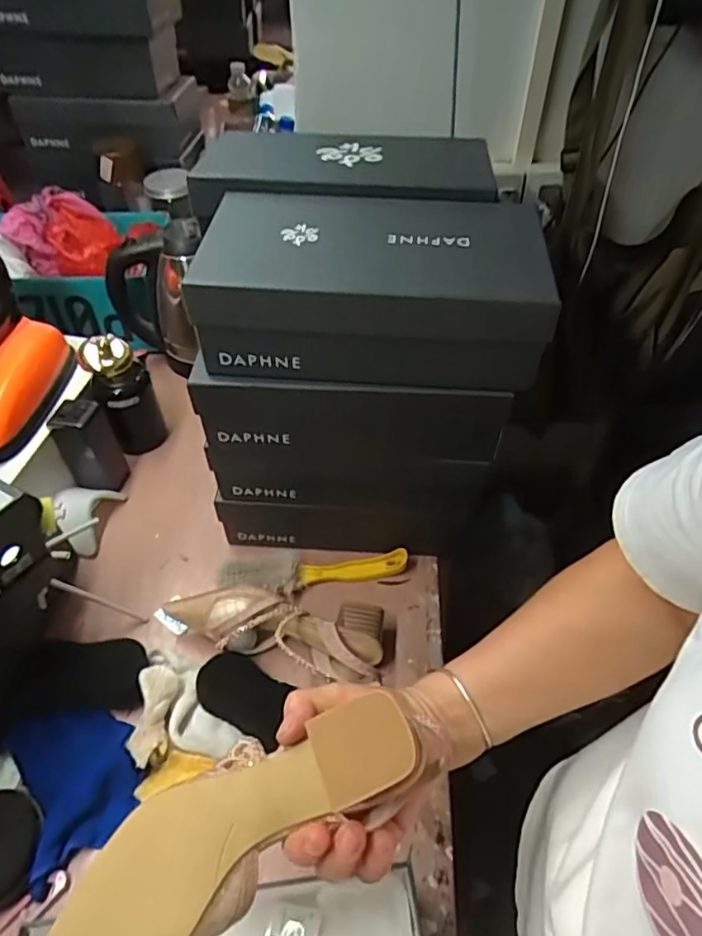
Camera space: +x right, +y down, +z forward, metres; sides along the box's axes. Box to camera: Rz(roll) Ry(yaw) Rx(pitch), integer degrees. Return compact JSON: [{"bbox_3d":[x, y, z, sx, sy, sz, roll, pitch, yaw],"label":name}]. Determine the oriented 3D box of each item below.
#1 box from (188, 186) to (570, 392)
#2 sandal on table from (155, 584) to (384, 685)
[{"bbox_3d":[0.025,-0.167,0.538,0.296,0.098,0.165,4,49,2],"label":"box"},{"bbox_3d":[-0.088,0.167,0.646,0.253,0.067,0.086,12,50,9],"label":"sandal on table"}]

